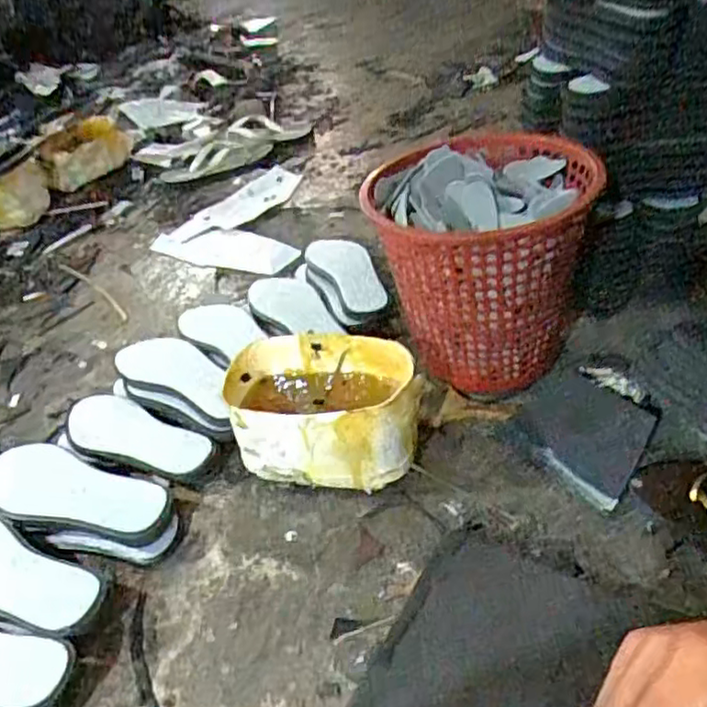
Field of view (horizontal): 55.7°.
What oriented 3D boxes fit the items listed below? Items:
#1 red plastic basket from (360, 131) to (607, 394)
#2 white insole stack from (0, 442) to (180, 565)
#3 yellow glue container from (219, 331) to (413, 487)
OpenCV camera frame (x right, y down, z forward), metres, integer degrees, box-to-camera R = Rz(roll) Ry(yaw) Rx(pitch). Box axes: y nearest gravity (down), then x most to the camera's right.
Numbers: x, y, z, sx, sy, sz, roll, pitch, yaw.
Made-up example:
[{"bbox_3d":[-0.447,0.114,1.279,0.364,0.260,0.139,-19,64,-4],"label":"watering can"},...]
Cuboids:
[{"bbox_3d":[0.150,-0.105,0.797,0.249,0.252,0.224,-7,38,4],"label":"red plastic basket"},{"bbox_3d":[-0.307,0.166,0.756,0.261,0.060,0.100,8,42,18],"label":"white insole stack"},{"bbox_3d":[-0.034,0.070,0.747,0.200,0.128,0.135,-6,38,5],"label":"yellow glue container"}]

